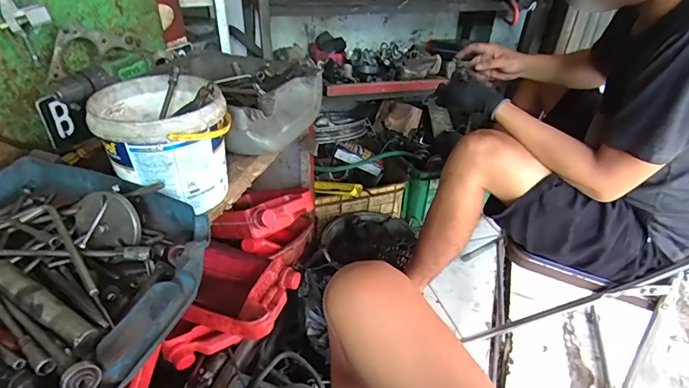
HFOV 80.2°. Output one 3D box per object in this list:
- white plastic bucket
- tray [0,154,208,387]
[{"bbox_3d":[-0.302,-0.090,0.706,0.191,0.172,0.213,-14,39,-22],"label":"white plastic bucket"},{"bbox_3d":[-0.402,0.101,0.534,0.455,0.077,0.364,13,37,14],"label":"tray"}]

